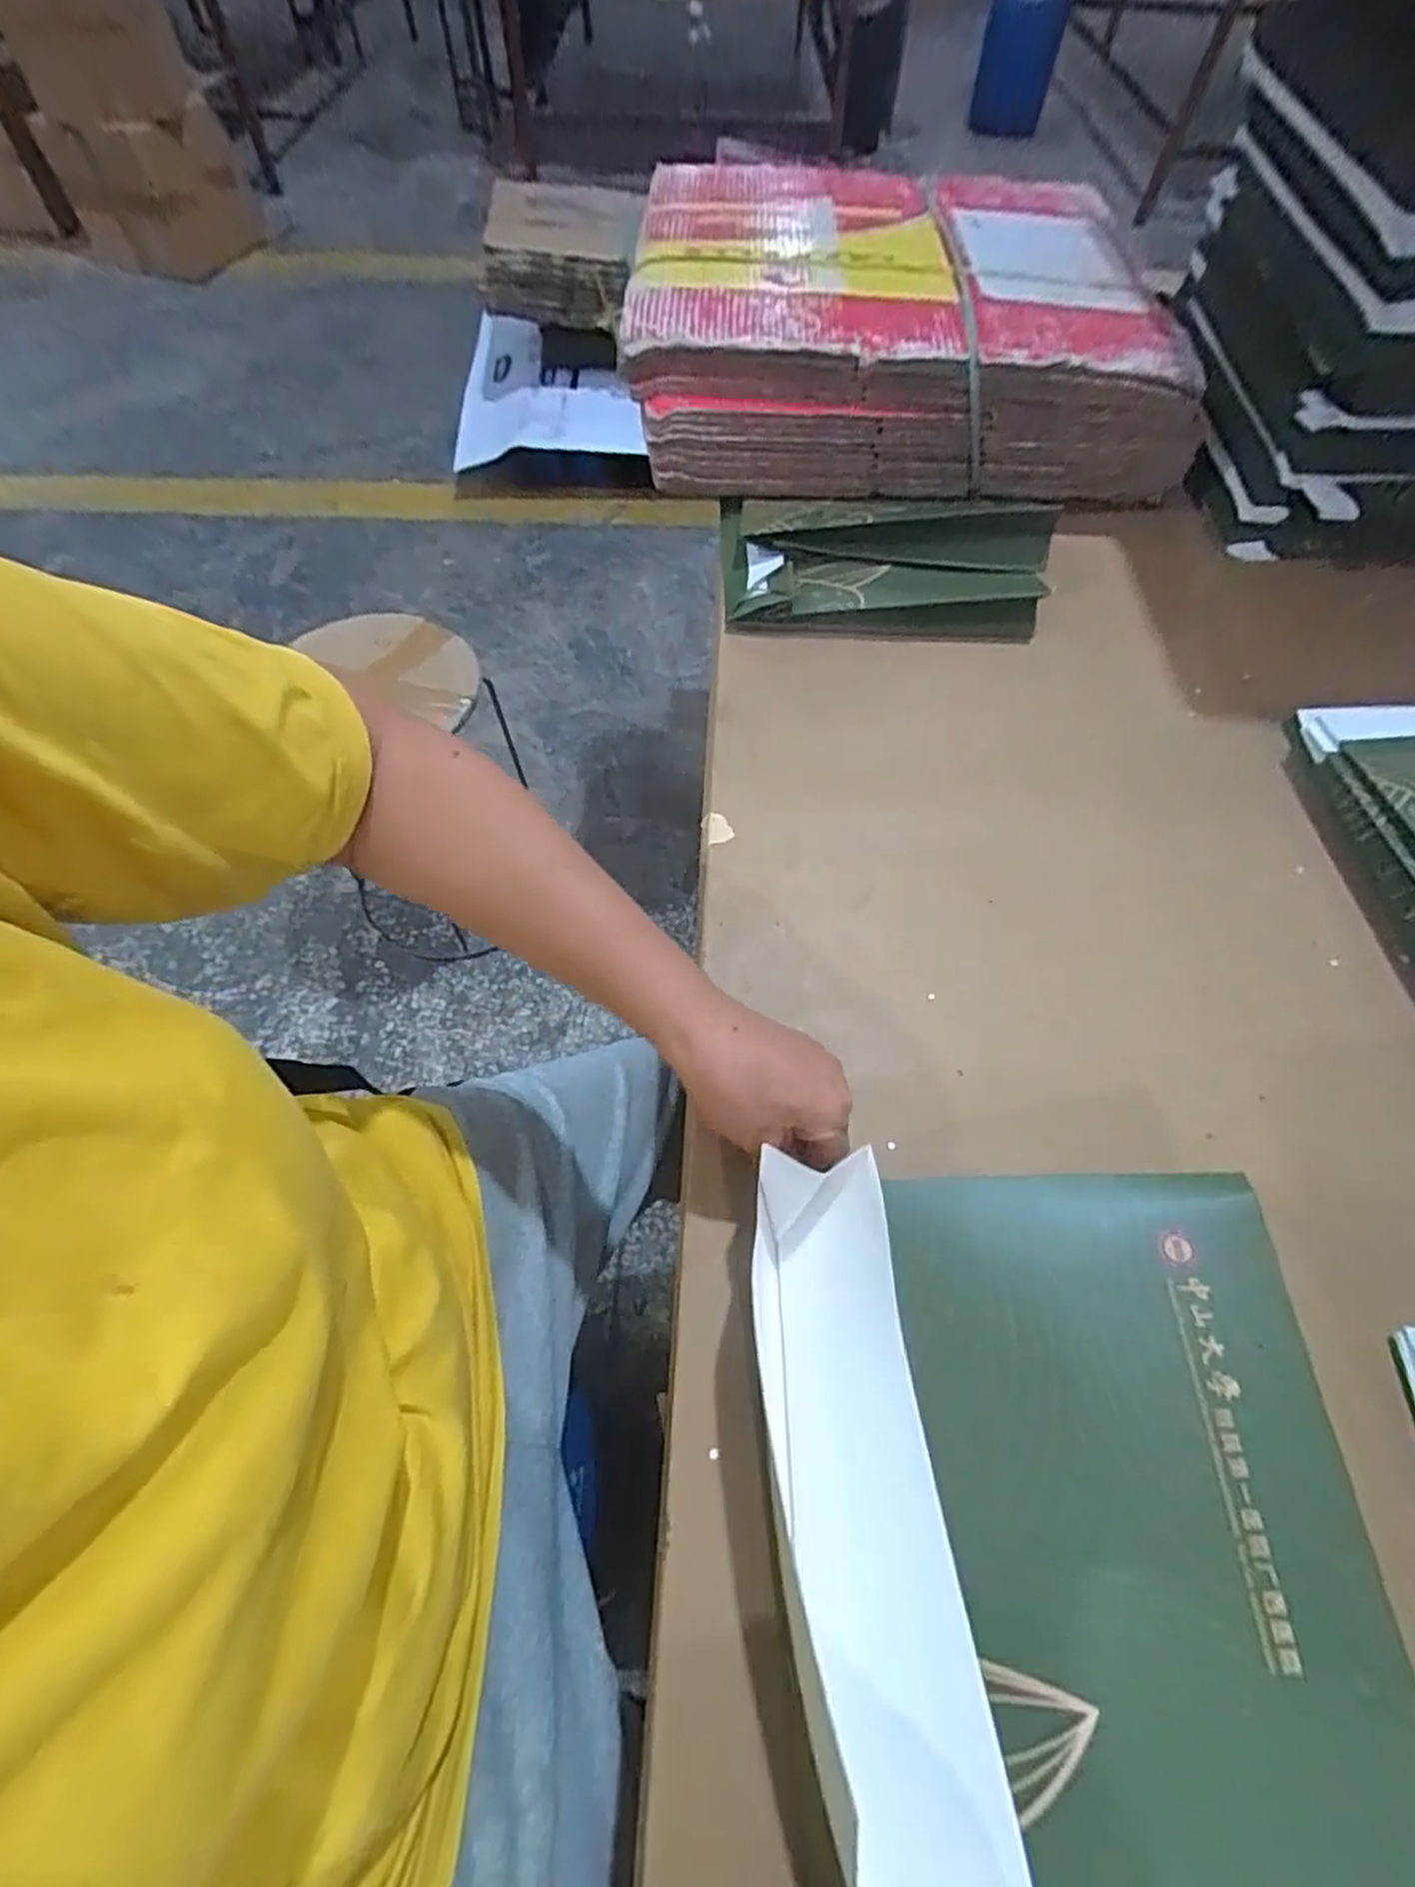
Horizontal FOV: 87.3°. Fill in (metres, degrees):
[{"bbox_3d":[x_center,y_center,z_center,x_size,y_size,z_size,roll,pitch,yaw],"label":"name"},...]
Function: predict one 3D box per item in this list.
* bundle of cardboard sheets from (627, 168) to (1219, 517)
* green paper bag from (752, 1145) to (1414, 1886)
[{"bbox_3d":[0.181,-0.660,0.803,0.521,0.143,0.467,-2,60,-2],"label":"bundle of cardboard sheets"},{"bbox_3d":[0.143,0.236,0.317,0.236,0.064,0.264,1,60,0],"label":"green paper bag"}]

